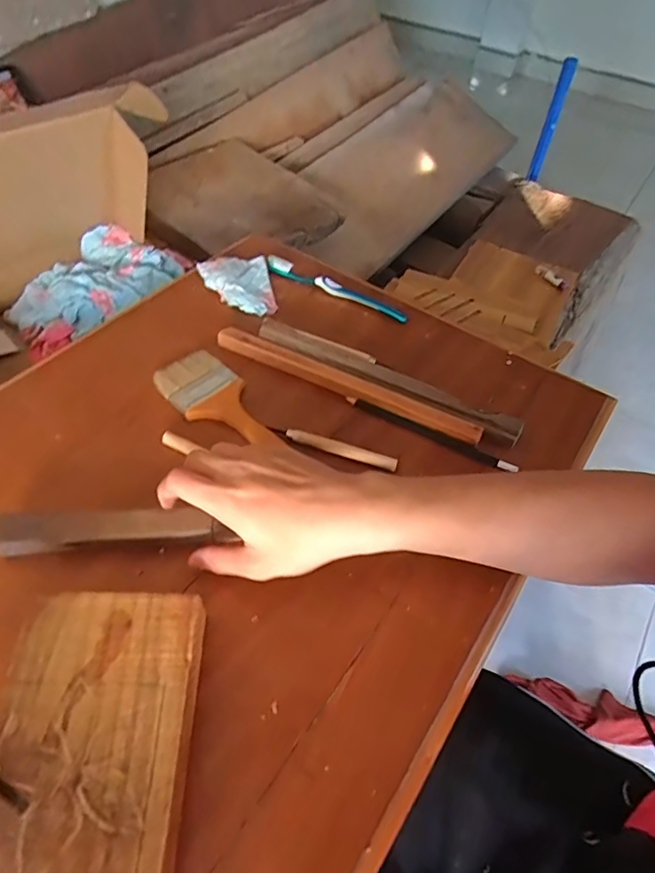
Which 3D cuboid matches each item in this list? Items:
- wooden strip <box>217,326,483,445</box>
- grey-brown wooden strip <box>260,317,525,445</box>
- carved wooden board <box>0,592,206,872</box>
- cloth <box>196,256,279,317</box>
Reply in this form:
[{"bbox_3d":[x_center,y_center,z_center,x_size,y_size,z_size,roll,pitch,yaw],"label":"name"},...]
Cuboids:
[{"bbox_3d":[0.016,-0.055,0.544,0.285,0.015,0.020,23,54,14],"label":"wooden strip"},{"bbox_3d":[0.058,-0.061,0.543,0.283,0.008,0.026,25,68,14],"label":"grey-brown wooden strip"},{"bbox_3d":[-0.139,0.232,0.289,0.115,0.043,0.287,1,51,-3],"label":"carved wooden board"},{"bbox_3d":[-0.106,-0.181,0.635,0.080,0.022,0.099,-9,52,-11],"label":"cloth"}]

